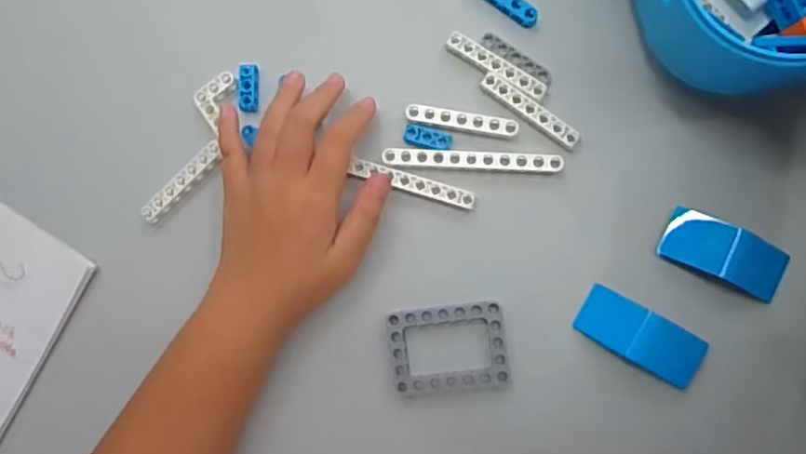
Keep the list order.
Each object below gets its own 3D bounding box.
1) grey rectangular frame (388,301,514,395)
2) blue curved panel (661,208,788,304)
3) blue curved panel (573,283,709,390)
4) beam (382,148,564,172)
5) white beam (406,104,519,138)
[{"bbox_3d":[0.028,0.075,0.398,0.072,0.011,0.054,-7,86,6],"label":"grey rectangular frame"},{"bbox_3d":[0.190,0.015,0.381,0.072,0.013,0.032,24,89,8],"label":"blue curved panel"},{"bbox_3d":[0.141,0.065,0.384,0.073,0.012,0.031,29,90,8],"label":"blue curved panel"},{"bbox_3d":[0.042,-0.042,0.401,0.108,0.004,0.011,3,87,7],"label":"beam"},{"bbox_3d":[0.037,-0.066,0.402,0.069,0.004,0.011,11,88,7],"label":"white beam"}]

